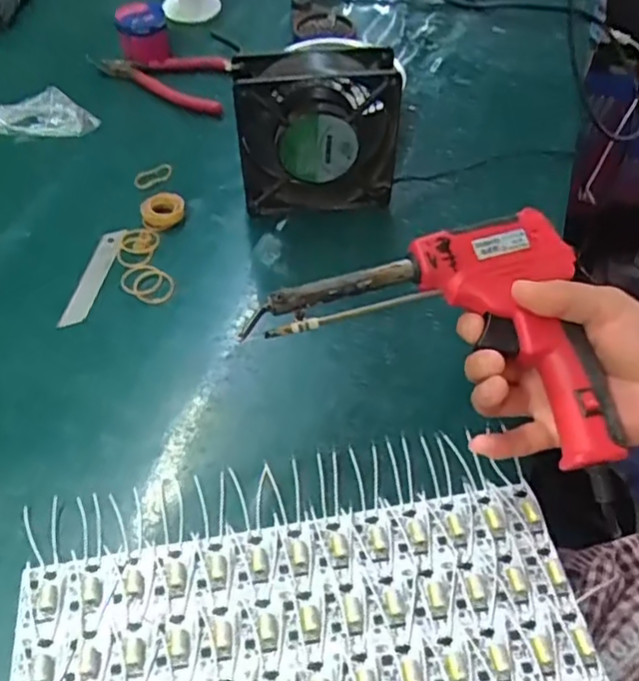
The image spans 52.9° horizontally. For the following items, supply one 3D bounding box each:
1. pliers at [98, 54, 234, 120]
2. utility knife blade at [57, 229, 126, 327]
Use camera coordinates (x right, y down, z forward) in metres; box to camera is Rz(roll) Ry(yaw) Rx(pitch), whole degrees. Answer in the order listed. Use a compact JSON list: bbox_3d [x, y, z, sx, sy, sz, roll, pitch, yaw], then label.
[{"bbox_3d":[-0.154,-0.272,0.650,0.154,0.025,0.066,24,55,17],"label":"pliers"},{"bbox_3d":[-0.175,-0.050,0.498,0.019,0.004,0.094,9,57,6],"label":"utility knife blade"}]

